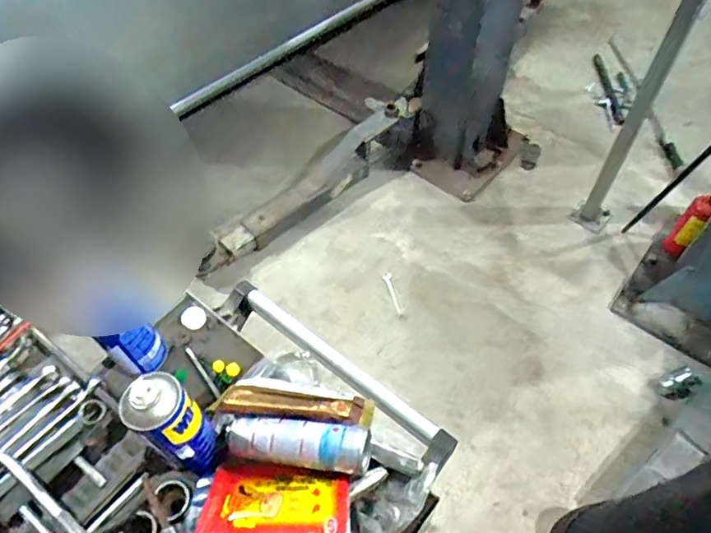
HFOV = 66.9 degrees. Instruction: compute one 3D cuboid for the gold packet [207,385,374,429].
[{"bbox_3d":[-0.072,0.168,0.654,0.186,0.034,0.044,4,54,4],"label":"gold packet"}]

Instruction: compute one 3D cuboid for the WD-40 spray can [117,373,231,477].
[{"bbox_3d":[-0.194,0.173,0.584,0.068,0.158,0.064,0,54,0],"label":"WD-40 spray can"}]

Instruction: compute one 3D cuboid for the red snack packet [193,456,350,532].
[{"bbox_3d":[-0.088,0.262,0.595,0.158,0.022,0.115,1,20,1],"label":"red snack packet"}]

